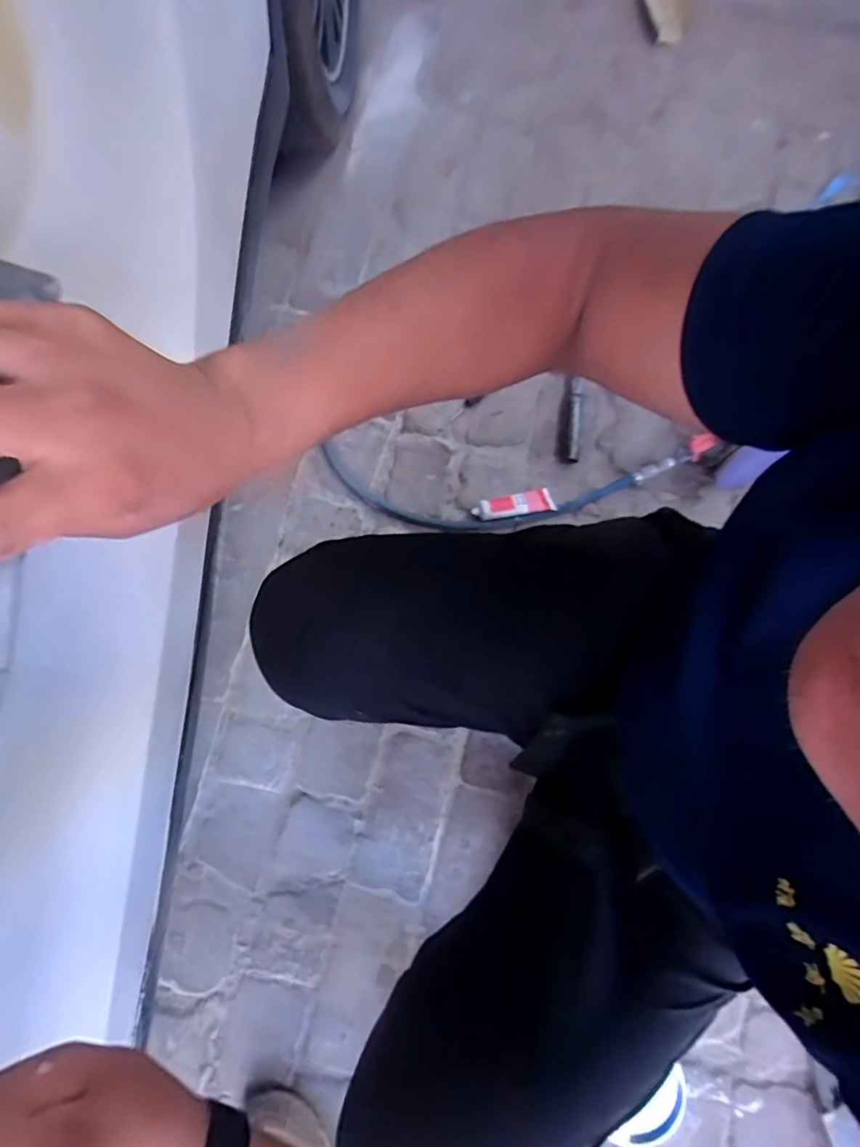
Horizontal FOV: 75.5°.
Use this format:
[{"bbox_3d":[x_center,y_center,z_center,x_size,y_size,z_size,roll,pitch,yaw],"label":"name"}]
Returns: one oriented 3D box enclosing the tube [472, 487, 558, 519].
[{"bbox_3d":[0.144,-0.119,0.958,0.140,0.026,0.043,-10,79,-3],"label":"tube"}]

